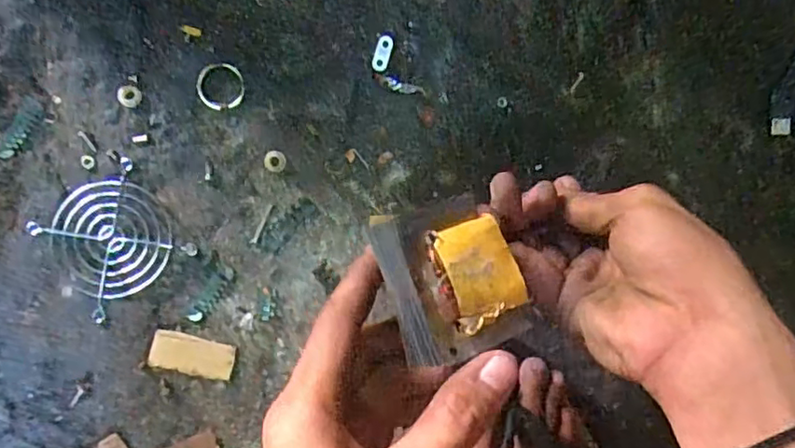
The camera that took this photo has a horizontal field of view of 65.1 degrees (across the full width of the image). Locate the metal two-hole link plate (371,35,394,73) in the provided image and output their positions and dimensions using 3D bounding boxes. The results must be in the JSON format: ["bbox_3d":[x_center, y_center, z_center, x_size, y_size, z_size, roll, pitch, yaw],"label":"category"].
[{"bbox_3d":[-0.010,-0.118,0.431,0.011,0.006,0.024,16,86,-8],"label":"metal two-hole link plate"}]

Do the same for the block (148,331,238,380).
[{"bbox_3d":[-0.133,0.086,0.406,0.052,0.004,0.024,15,86,-8],"label":"block"}]

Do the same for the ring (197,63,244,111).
[{"bbox_3d":[-0.120,-0.093,0.423,0.031,0.004,0.032,0,88,-8],"label":"ring"}]

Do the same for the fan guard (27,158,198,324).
[{"bbox_3d":[-0.184,0.010,0.403,0.073,0.009,0.075,-37,93,-8],"label":"fan guard"}]

